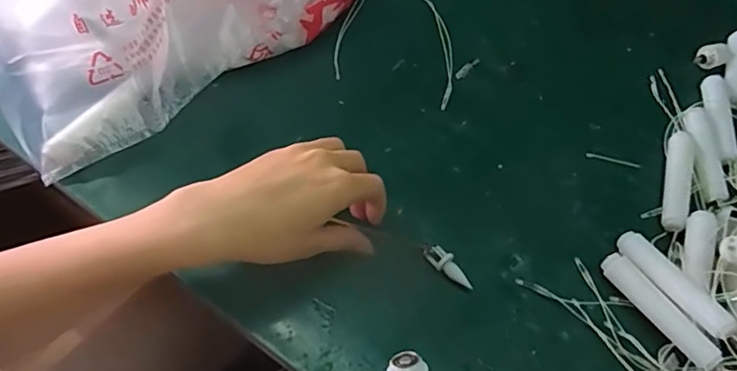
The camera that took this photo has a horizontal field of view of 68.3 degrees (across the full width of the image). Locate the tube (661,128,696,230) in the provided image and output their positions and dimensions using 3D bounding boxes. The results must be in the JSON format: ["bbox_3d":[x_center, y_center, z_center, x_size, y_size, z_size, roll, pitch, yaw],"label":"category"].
[{"bbox_3d":[0.242,-0.002,0.425,0.018,0.012,0.091,18,60,6],"label":"tube"}]

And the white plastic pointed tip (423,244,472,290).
[{"bbox_3d":[0.055,0.056,0.379,0.042,0.011,0.013,35,63,15],"label":"white plastic pointed tip"}]

